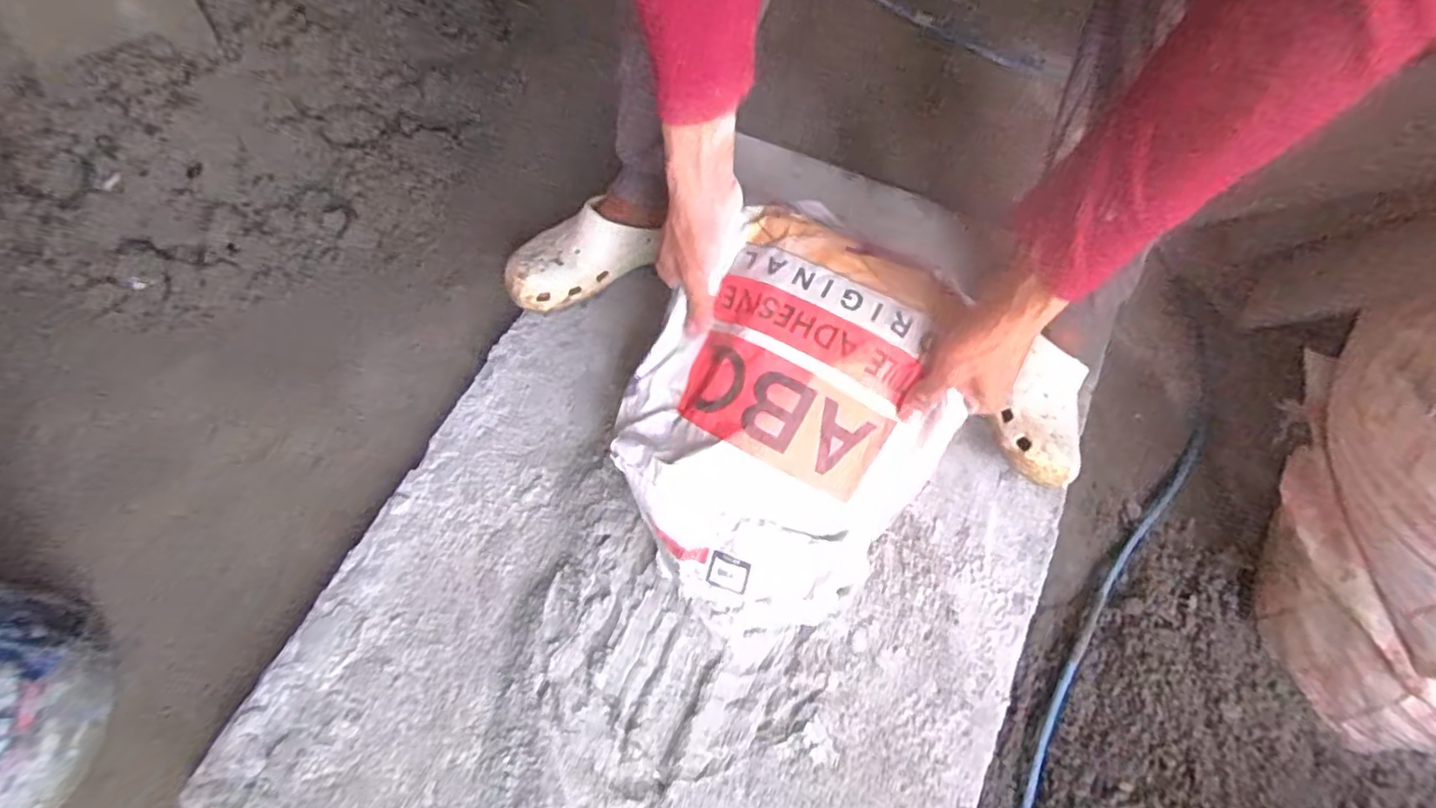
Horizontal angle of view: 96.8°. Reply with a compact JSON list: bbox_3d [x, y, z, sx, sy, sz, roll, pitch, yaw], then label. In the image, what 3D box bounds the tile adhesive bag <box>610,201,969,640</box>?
[{"bbox_3d":[0.047,0.019,0.532,0.252,0.065,0.340,29,95,5],"label":"tile adhesive bag"}]

